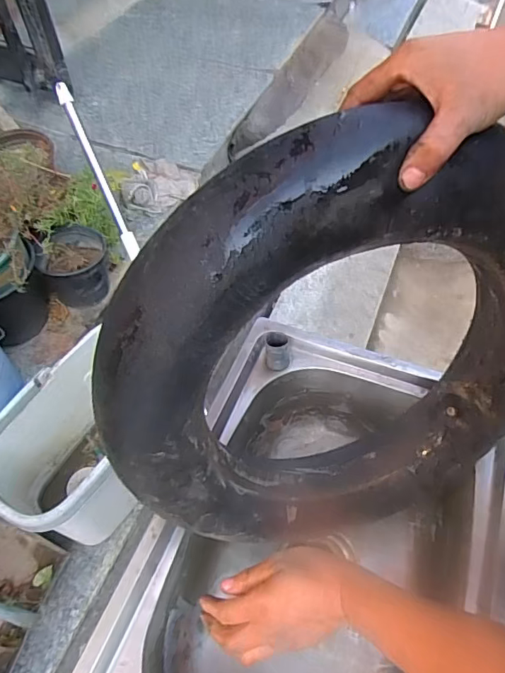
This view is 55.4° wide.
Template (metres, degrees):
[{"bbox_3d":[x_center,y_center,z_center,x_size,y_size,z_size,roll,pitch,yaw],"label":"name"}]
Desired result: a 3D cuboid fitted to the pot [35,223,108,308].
[{"bbox_3d":[-0.398,-0.153,1.100,0.152,0.166,0.121,-27,58,-17],"label":"pot"}]

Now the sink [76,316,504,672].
[{"bbox_3d":[0.079,0.264,0.576,0.369,0.147,0.520,18,57,14],"label":"sink"}]

